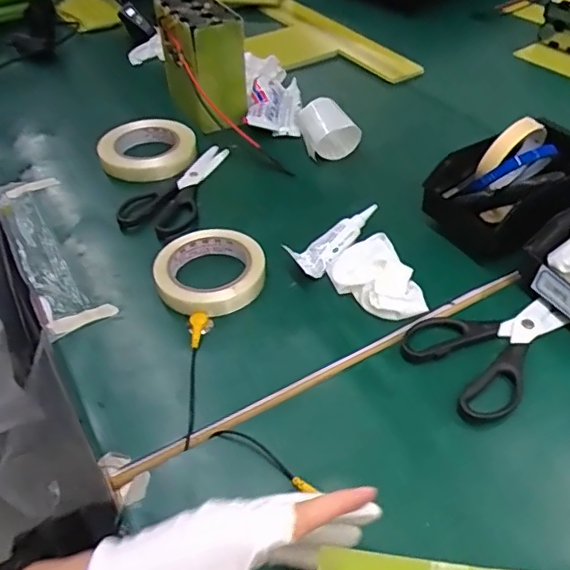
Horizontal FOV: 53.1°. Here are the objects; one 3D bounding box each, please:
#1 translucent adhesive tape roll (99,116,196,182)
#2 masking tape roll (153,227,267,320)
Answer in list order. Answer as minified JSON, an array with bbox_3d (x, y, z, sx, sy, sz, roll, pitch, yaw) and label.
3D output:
[{"bbox_3d":[-0.180,-0.185,0.767,0.130,0.026,0.123,-2,45,2],"label":"translucent adhesive tape roll"},{"bbox_3d":[-0.076,-0.013,0.577,0.107,0.028,0.108,-2,45,2],"label":"masking tape roll"}]

